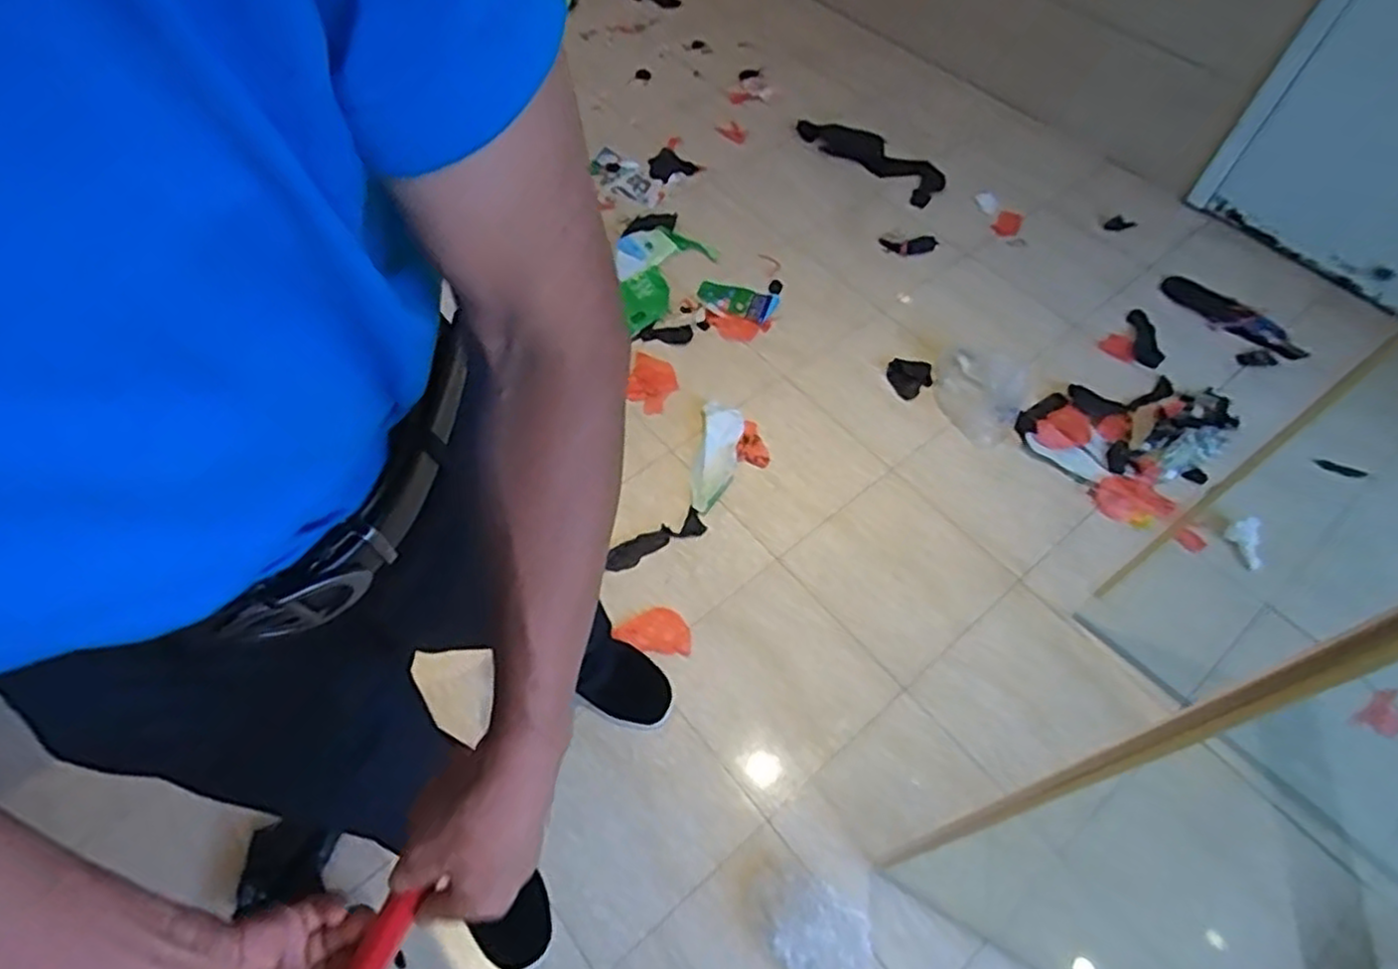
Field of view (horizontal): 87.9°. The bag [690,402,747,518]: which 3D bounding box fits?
[{"bbox_3d":[0.037,-0.050,1.377,0.079,0.032,0.243,5,57,1],"label":"bag"}]

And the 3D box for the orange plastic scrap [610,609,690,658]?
[{"bbox_3d":[-0.080,0.250,1.239,0.129,0.009,0.081,6,57,2],"label":"orange plastic scrap"}]

